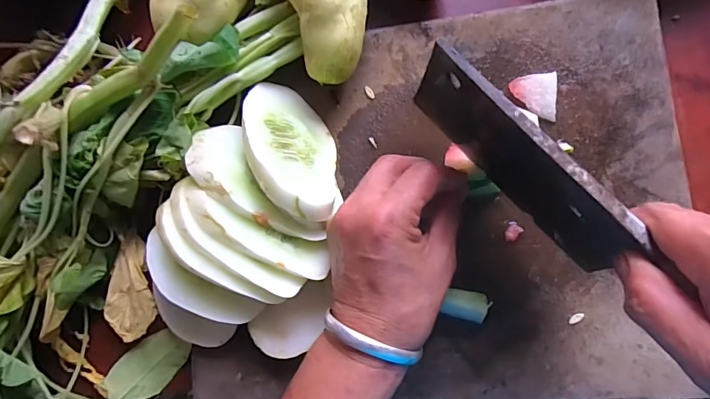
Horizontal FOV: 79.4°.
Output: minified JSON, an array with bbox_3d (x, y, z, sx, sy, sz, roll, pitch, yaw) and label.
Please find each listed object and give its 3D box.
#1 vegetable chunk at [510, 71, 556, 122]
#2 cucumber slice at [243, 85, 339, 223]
[{"bbox_3d":[0.126,-0.072,0.301,0.030,0.005,0.032,-4,85,7],"label":"vegetable chunk"},{"bbox_3d":[-0.043,-0.036,0.292,0.065,0.008,0.108,9,52,-31],"label":"cucumber slice"}]

